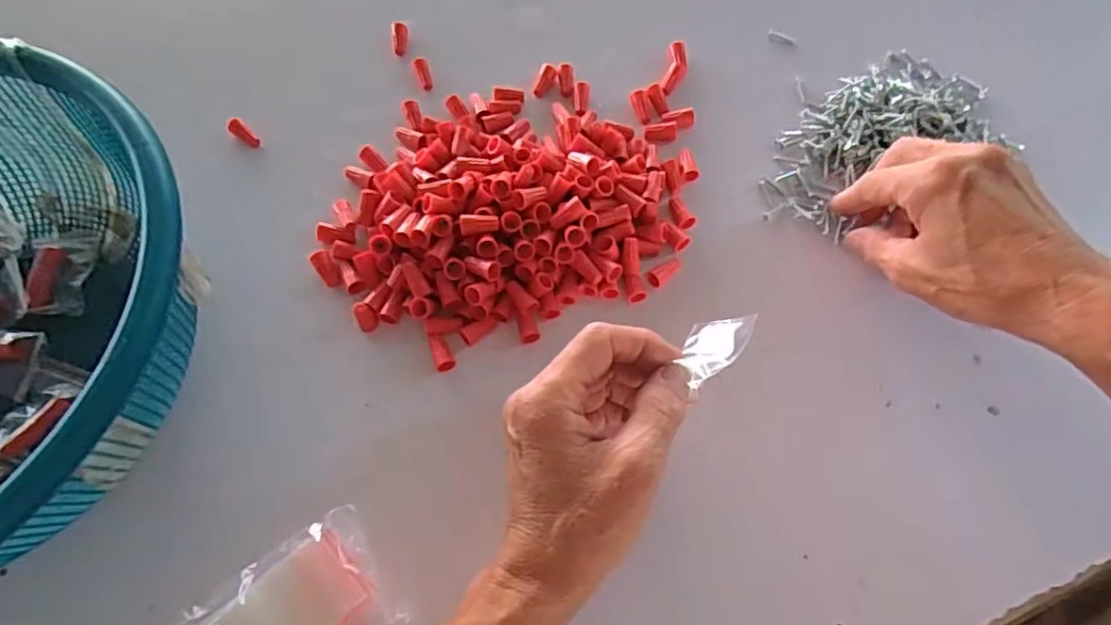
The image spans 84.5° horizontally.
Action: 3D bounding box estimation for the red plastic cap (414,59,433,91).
[{"bbox_3d":[-0.095,-0.172,0.441,0.009,0.009,0.025,-16,81,-7],"label":"red plastic cap"}]

